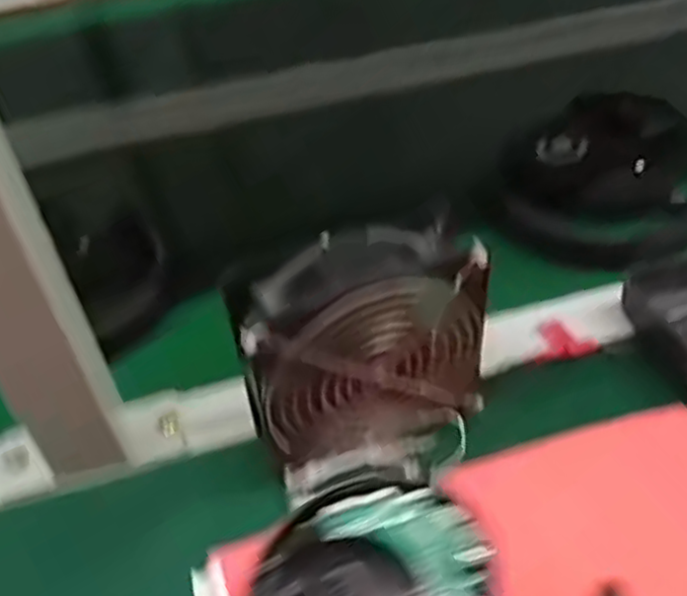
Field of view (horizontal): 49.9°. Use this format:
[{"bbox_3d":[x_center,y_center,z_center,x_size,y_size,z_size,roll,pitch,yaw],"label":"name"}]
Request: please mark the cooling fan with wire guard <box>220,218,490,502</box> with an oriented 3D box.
[{"bbox_3d":[0.011,0.028,0.369,0.122,0.115,0.062,-16,44,-11],"label":"cooling fan with wire guard"}]

